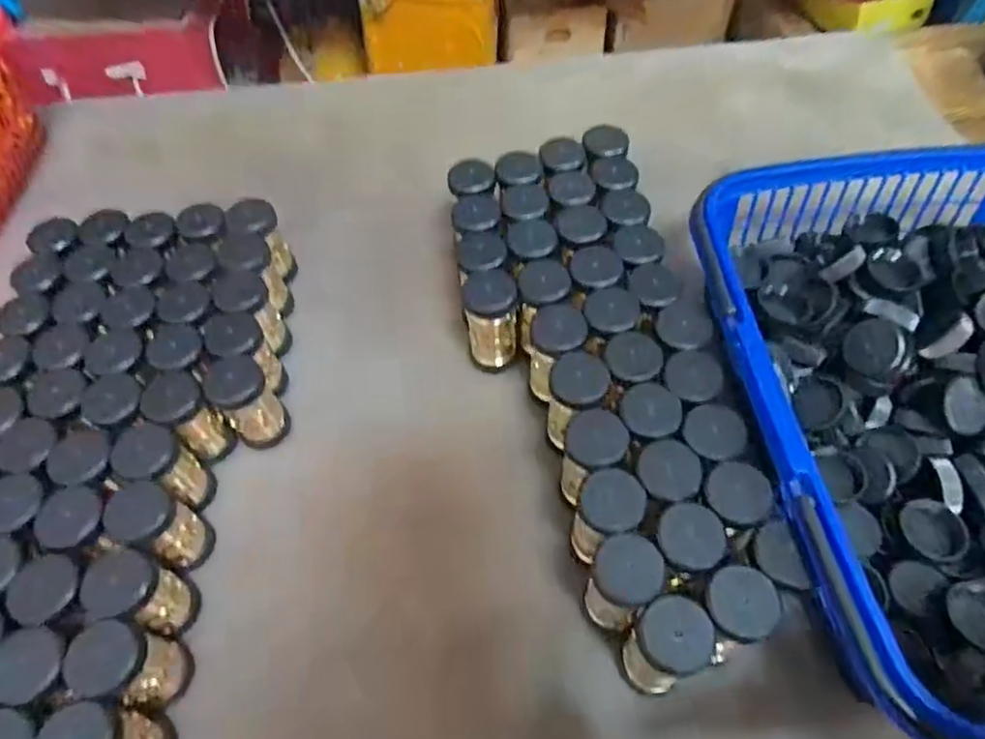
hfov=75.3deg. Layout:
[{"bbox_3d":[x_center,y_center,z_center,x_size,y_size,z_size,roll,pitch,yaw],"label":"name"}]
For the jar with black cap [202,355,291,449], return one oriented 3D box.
[{"bbox_3d":[-0.157,0.023,0.414,0.041,0.069,0.036,39,66,22],"label":"jar with black cap"}]

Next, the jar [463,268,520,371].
[{"bbox_3d":[0.000,-0.030,0.431,0.034,0.070,0.039,-6,58,-3],"label":"jar"}]

